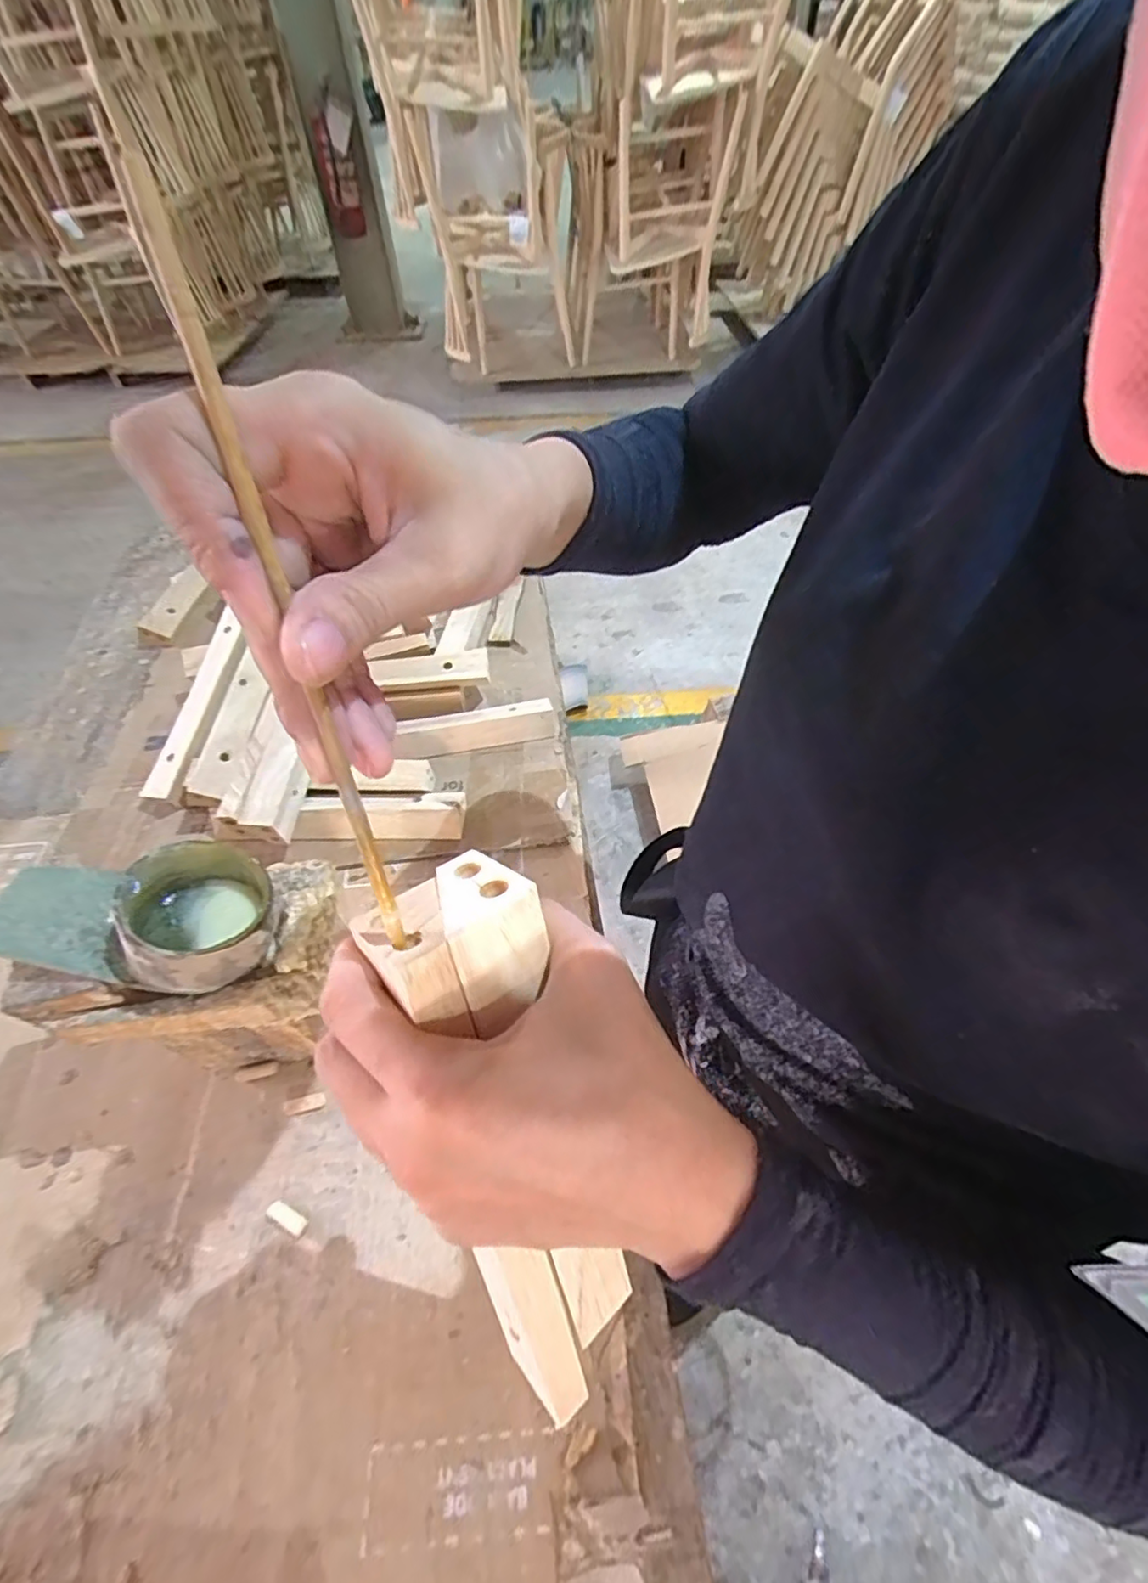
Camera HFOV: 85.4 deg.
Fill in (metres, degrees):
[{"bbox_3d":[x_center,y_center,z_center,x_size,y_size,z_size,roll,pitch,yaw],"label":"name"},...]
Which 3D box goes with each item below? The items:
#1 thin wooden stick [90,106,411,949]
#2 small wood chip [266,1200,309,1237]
[{"bbox_3d":[-0.073,-0.044,0.158,0.006,0.193,0.007,-18,20,-15],"label":"thin wooden stick"},{"bbox_3d":[-0.205,0.304,0.444,0.031,0.007,0.011,22,57,16],"label":"small wood chip"}]

